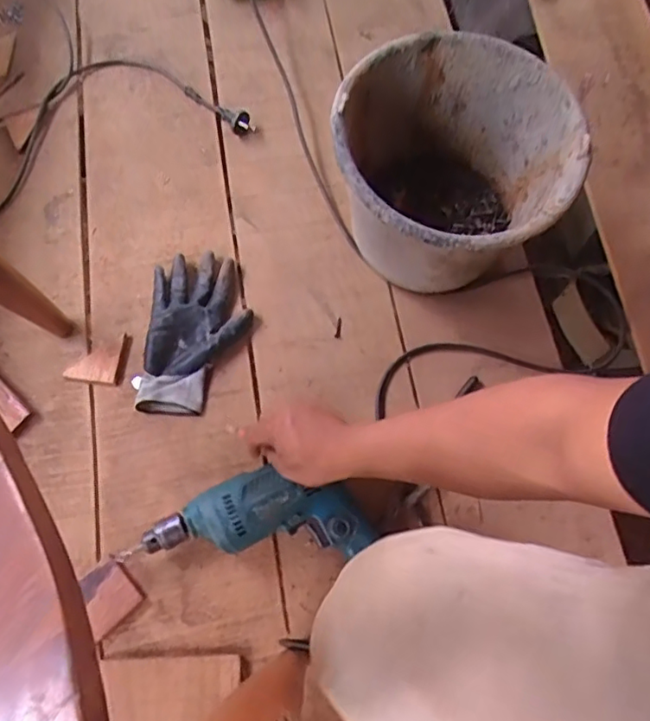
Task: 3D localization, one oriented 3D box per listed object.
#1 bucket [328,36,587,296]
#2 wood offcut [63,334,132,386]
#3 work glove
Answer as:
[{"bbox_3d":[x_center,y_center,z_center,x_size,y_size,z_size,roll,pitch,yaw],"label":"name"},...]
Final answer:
[{"bbox_3d":[0.141,-0.217,0.732,0.264,0.231,0.275,1,69,-2],"label":"bucket"},{"bbox_3d":[-0.286,-0.004,0.748,0.068,0.011,0.067,8,69,1],"label":"wood offcut"},{"bbox_3d":[-0.167,-0.038,0.757,0.127,0.027,0.216,7,69,0],"label":"work glove"}]

